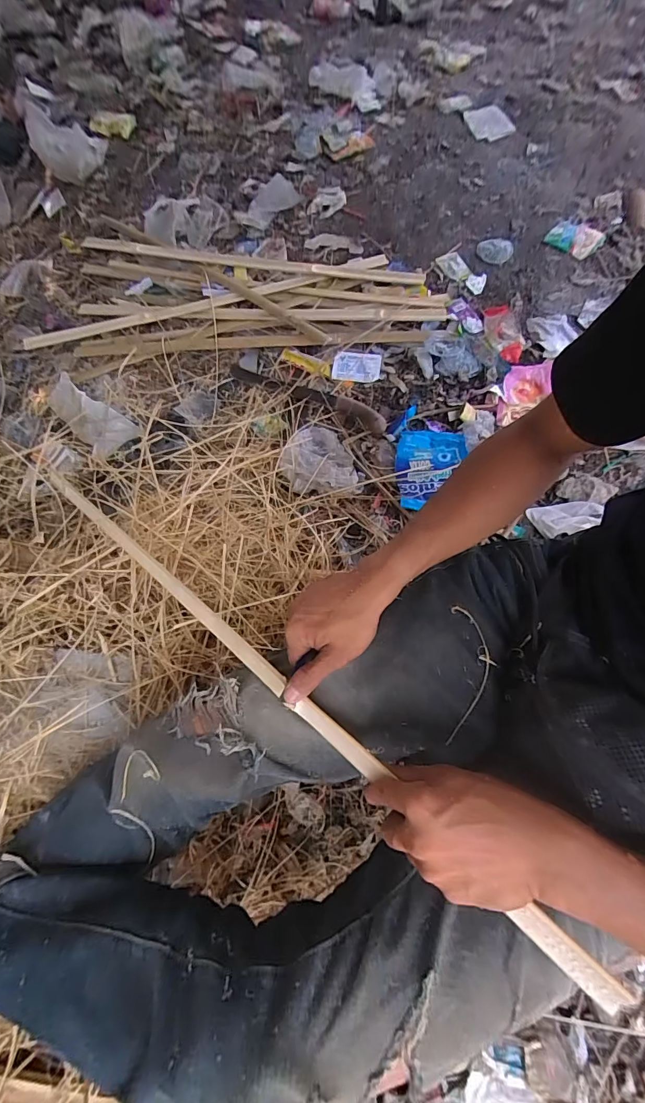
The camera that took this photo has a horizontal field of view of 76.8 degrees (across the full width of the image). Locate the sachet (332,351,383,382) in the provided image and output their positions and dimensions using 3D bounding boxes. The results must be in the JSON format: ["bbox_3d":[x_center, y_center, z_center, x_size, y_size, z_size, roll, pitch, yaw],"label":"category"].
[{"bbox_3d":[0.079,-0.426,0.935,0.108,0.010,0.074,5,83,4],"label":"sachet"}]

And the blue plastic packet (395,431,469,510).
[{"bbox_3d":[0.216,-0.165,0.819,0.132,0.027,0.183,6,66,6],"label":"blue plastic packet"}]

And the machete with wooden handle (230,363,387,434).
[{"bbox_3d":[-0.039,-0.358,0.914,0.403,0.031,0.052,26,70,14],"label":"machete with wooden handle"}]

